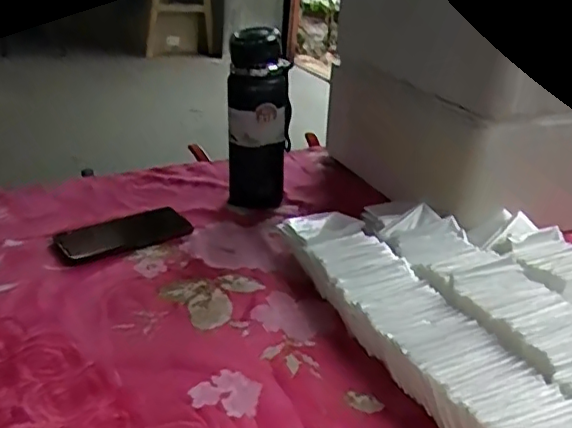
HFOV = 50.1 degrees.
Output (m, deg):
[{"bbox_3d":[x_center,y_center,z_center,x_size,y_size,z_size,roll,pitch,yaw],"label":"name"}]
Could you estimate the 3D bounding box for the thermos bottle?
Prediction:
[{"bbox_3d":[-0.035,-0.120,0.820,0.082,0.248,0.069,-1,26,-4],"label":"thermos bottle"}]

